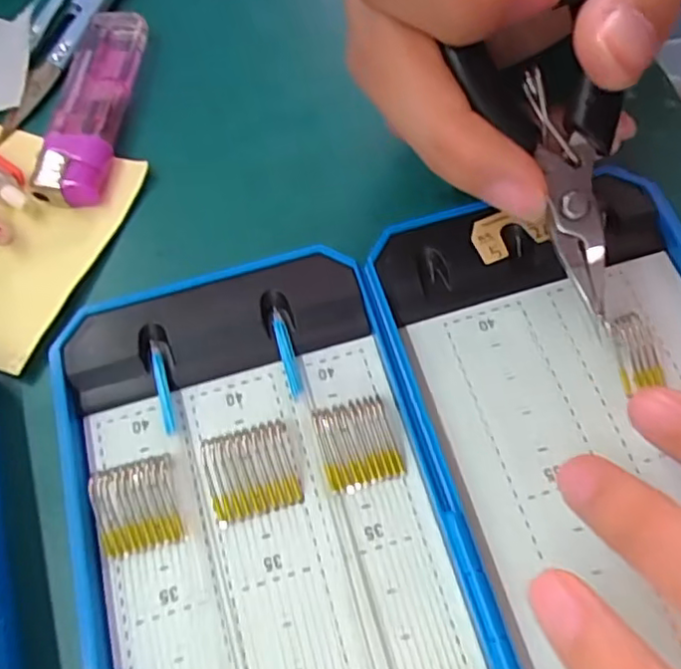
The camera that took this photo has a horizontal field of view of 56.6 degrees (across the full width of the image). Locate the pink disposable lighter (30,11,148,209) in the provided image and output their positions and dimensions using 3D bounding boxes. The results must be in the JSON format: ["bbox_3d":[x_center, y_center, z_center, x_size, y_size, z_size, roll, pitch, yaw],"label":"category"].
[{"bbox_3d":[-0.085,-0.079,0.216,0.024,0.013,0.080,2,62,-1],"label":"pink disposable lighter"}]

